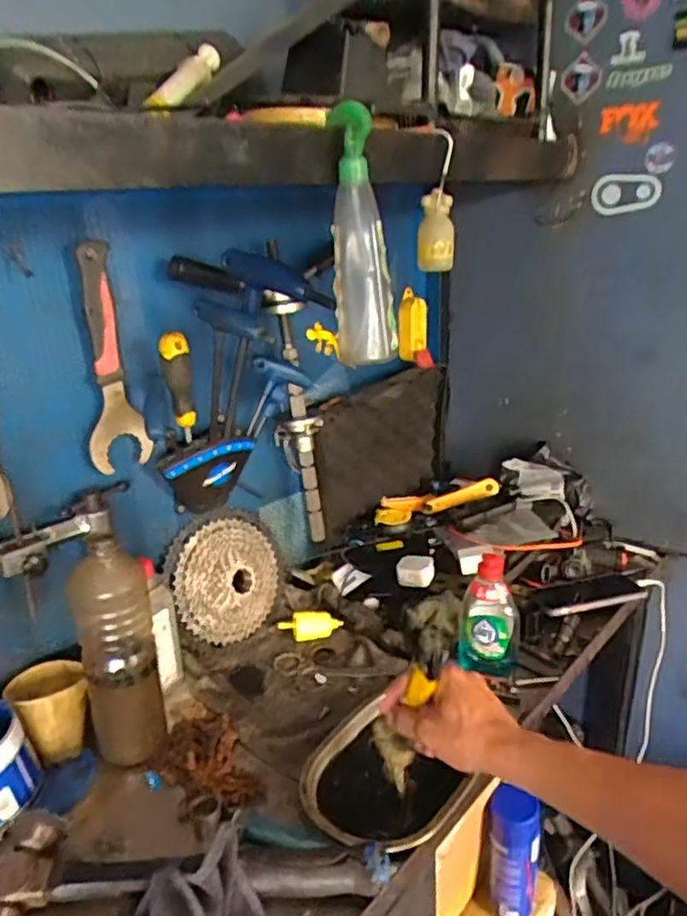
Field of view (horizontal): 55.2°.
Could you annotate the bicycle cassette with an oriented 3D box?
[{"bbox_3d":[-0.154,0.157,0.889,0.034,0.180,0.182,-11,43,46],"label":"bicycle cassette"}]

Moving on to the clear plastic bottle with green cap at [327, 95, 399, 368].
[{"bbox_3d":[0.018,-0.212,0.644,0.055,0.234,0.062,-3,21,-1],"label":"clear plastic bottle with green cap"}]

